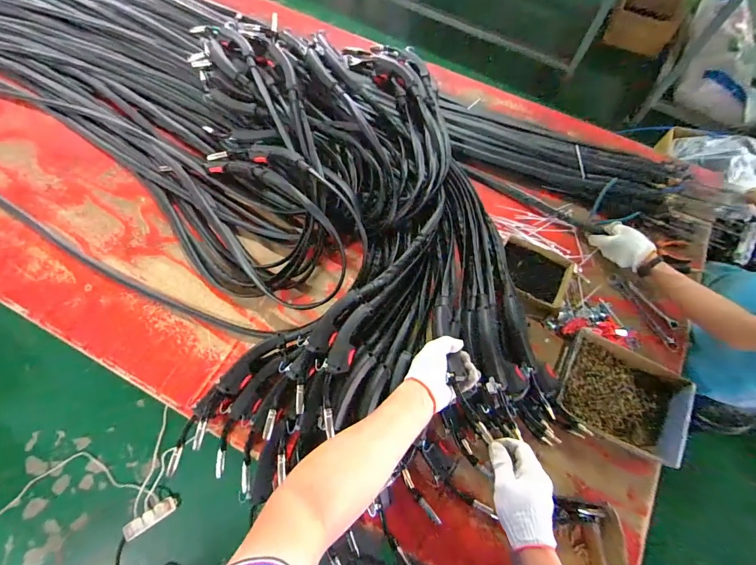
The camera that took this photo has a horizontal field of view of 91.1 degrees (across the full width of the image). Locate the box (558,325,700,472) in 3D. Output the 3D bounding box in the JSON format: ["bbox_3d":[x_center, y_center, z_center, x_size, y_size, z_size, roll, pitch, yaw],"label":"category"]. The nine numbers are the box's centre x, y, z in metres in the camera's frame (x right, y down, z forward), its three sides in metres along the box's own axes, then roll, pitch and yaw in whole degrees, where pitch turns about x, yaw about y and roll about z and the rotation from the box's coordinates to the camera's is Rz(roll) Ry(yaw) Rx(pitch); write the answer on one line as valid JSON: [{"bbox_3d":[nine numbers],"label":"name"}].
[{"bbox_3d":[0.507,0.235,0.786,0.248,0.063,0.196,28,71,9],"label":"box"}]

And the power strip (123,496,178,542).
[{"bbox_3d":[-0.839,0.869,1.363,0.183,0.032,0.057,-32,71,-14],"label":"power strip"}]

